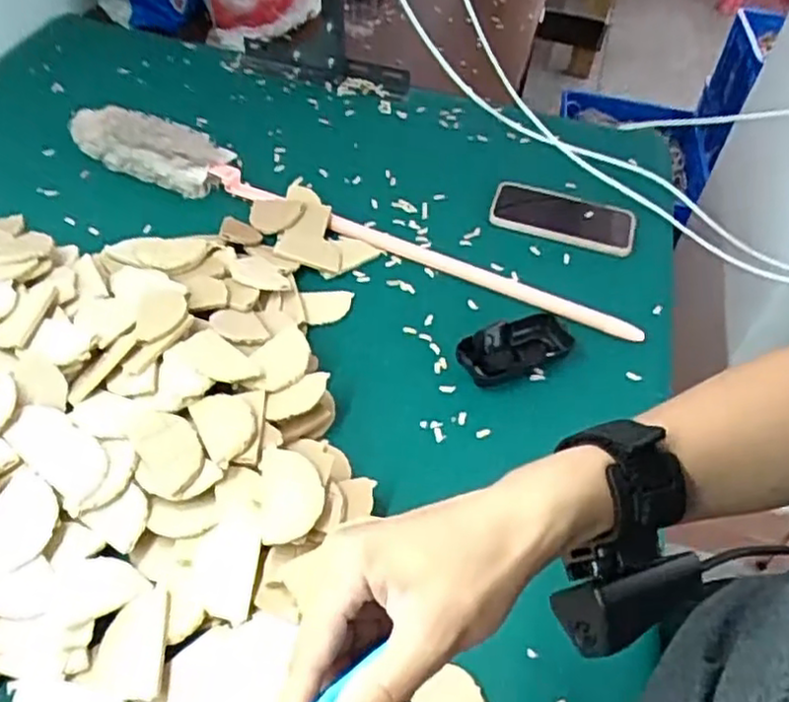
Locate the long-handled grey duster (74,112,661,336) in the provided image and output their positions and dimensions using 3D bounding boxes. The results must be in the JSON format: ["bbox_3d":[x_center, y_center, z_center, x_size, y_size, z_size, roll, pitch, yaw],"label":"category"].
[{"bbox_3d":[-0.067,-0.146,0.749,0.678,0.055,0.085,24,50,15],"label":"long-handled grey duster"}]

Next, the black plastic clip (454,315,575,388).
[{"bbox_3d":[0.116,-0.004,0.662,0.111,0.029,0.048,-18,52,-18],"label":"black plastic clip"}]

